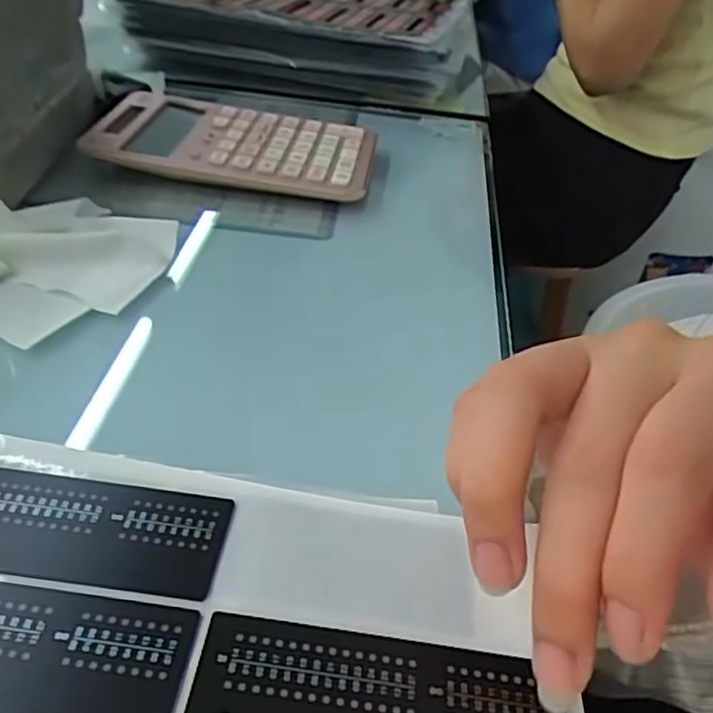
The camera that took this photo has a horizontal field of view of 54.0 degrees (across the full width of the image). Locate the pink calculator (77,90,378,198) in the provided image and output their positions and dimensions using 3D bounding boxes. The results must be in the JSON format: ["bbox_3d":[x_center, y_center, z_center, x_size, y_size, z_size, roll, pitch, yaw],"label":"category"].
[{"bbox_3d":[-0.085,-0.143,0.461,0.192,0.014,0.104,12,37,6],"label":"pink calculator"}]

